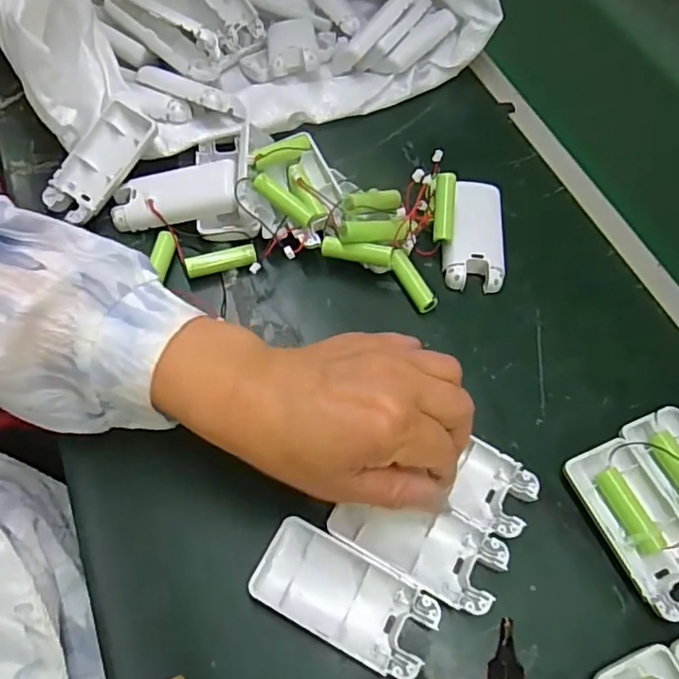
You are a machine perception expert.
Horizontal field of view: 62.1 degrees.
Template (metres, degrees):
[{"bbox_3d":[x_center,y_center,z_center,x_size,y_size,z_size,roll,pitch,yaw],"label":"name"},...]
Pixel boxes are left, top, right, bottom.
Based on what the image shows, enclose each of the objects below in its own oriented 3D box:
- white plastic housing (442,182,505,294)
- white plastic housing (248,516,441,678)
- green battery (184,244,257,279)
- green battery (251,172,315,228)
[{"bbox_3d":[0.103,-0.079,0.423,0.044,0.022,0.091,11,62,1],"label":"white plastic housing"},{"bbox_3d":[0.003,0.137,0.299,0.094,0.014,0.045,27,63,10],"label":"white plastic housing"},{"bbox_3d":[-0.085,-0.056,0.402,0.050,0.011,0.012,-15,64,-13],"label":"green battery"},{"bbox_3d":[-0.039,-0.098,0.397,0.050,0.013,0.012,38,65,15],"label":"green battery"}]

